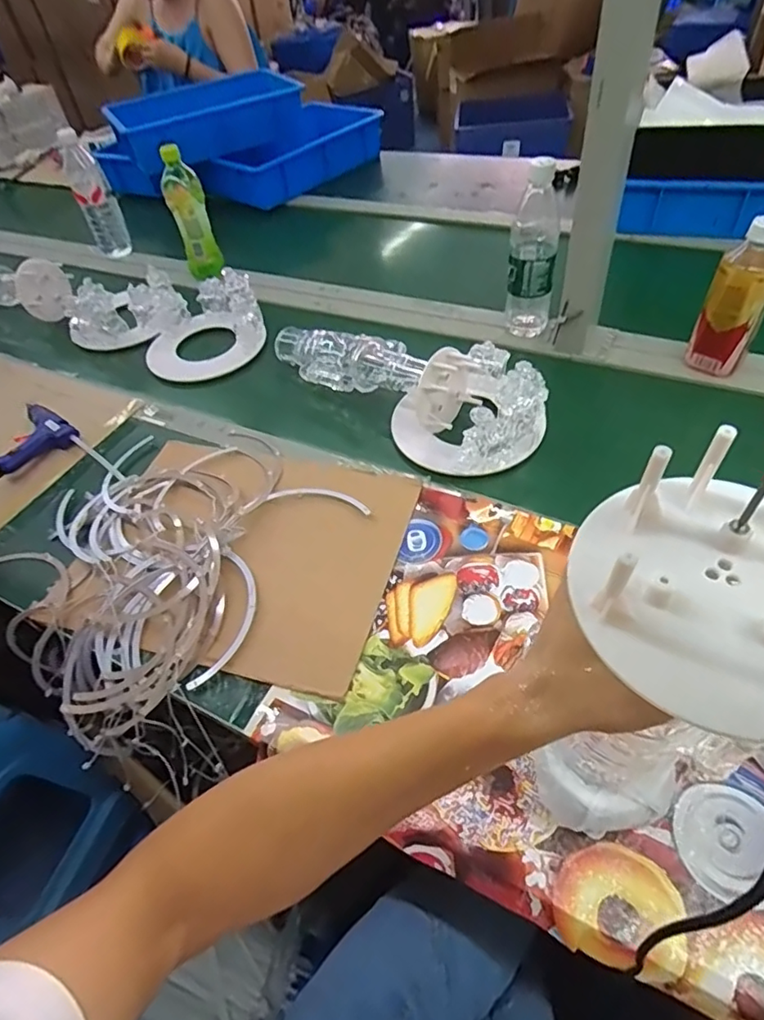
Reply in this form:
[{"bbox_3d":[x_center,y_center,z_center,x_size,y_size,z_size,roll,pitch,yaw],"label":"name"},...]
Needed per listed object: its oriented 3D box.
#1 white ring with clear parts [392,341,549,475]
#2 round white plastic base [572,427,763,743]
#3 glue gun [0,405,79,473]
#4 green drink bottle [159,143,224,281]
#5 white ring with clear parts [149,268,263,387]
[{"bbox_3d":[0.107,-0.135,0.699,0.183,0.094,0.170,-14,50,-5],"label":"white ring with clear parts"},{"bbox_3d":[0.125,0.021,0.198,0.100,0.036,0.099,-3,49,4],"label":"round white plastic base"},{"bbox_3d":[-0.491,-0.099,0.787,0.107,0.030,0.080,-39,56,-24],"label":"glue gun"},{"bbox_3d":[-0.344,-0.524,1.023,0.068,0.211,0.065,-17,50,-8],"label":"green drink bottle"},{"bbox_3d":[-0.290,-0.293,0.899,0.193,0.101,0.154,-20,50,-10],"label":"white ring with clear parts"}]

